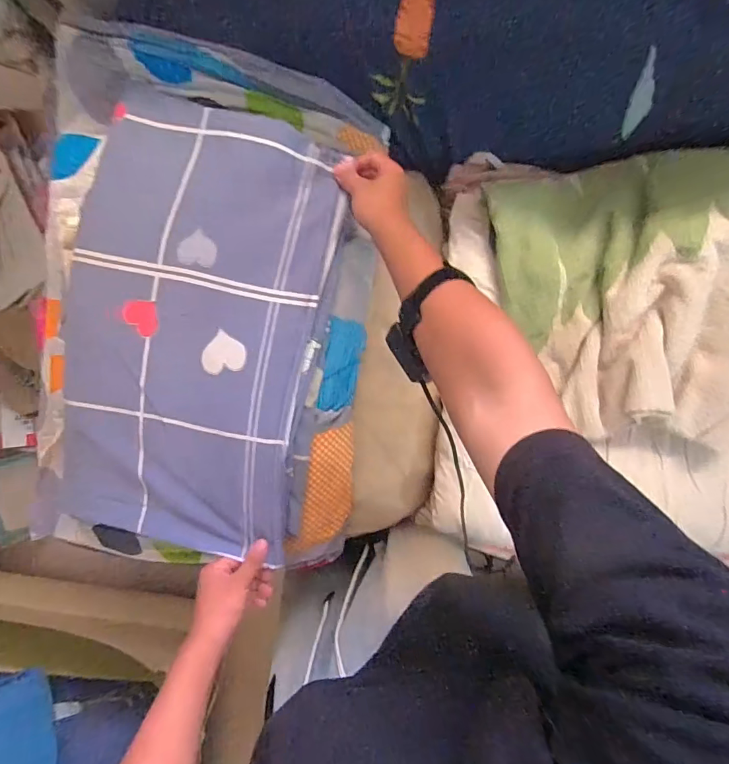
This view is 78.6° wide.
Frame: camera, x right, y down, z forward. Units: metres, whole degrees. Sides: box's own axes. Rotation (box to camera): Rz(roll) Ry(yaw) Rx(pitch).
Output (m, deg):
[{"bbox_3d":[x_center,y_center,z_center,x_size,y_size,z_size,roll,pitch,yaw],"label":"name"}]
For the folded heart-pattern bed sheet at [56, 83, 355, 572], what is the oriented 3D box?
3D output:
[{"bbox_3d":[-0.208,-0.060,0.545,0.287,0.062,0.535,12,95,4],"label":"folded heart-pattern bed sheet"}]

